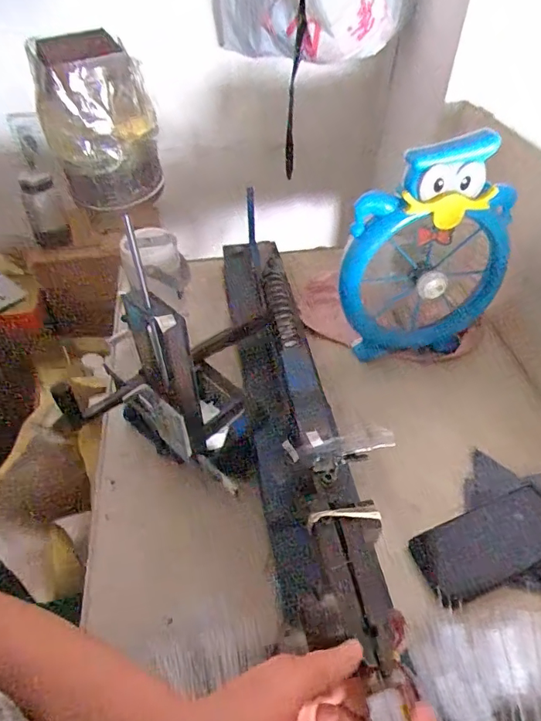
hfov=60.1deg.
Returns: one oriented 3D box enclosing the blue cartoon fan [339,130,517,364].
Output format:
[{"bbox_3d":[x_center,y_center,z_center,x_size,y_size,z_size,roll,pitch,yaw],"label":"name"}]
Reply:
[{"bbox_3d":[0.214,-0.126,0.625,0.215,0.296,0.069,-11,47,-11],"label":"blue cartoon fan"}]

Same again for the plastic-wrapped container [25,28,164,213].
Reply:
[{"bbox_3d":[-0.096,-0.133,0.268,0.057,0.081,0.049,-14,48,-14],"label":"plastic-wrapped container"}]

